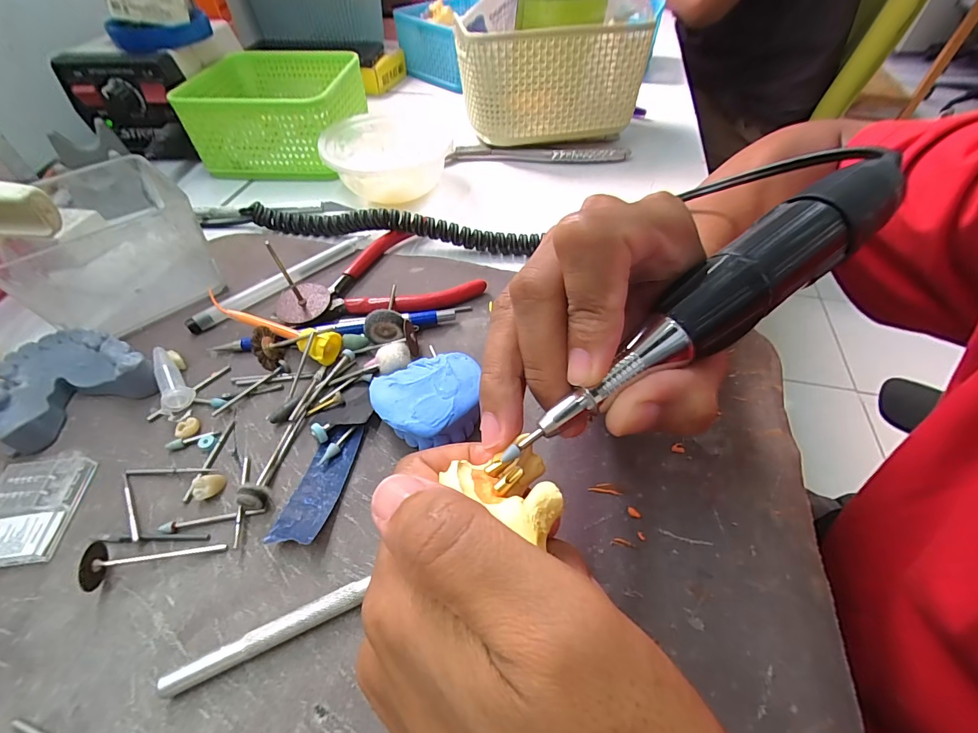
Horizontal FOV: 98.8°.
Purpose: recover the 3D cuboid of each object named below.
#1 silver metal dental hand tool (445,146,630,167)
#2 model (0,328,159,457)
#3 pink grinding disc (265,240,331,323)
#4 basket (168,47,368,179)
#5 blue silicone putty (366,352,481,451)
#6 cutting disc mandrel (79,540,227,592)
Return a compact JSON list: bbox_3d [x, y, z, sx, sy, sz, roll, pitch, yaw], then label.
[{"bbox_3d":[0.047,-0.201,0.399,0.172,0.014,0.020,0,51,0],"label":"silver metal dental hand tool"},{"bbox_3d":[-0.213,0.005,0.215,0.063,0.024,0.052,-33,58,-24],"label":"model"},{"bbox_3d":[-0.111,-0.047,0.241,0.030,0.047,0.024,-21,54,-16],"label":"pink grinding disc"},{"bbox_3d":[-0.191,-0.238,0.391,0.131,0.064,0.131,1,51,1],"label":"basket"},{"bbox_3d":[-0.028,0.015,0.208,0.049,0.022,0.053,0,51,0],"label":"blue silicone putty"},{"bbox_3d":[-0.131,0.077,0.163,0.045,0.013,0.016,-2,51,-1],"label":"cutting disc mandrel"}]

